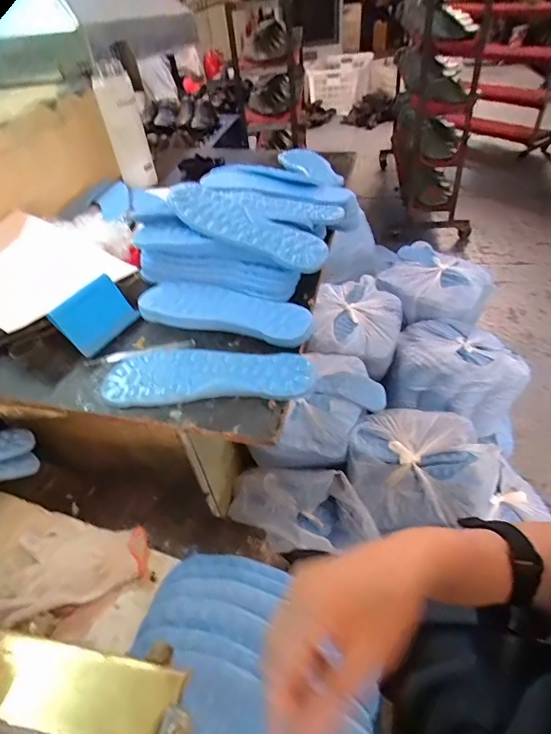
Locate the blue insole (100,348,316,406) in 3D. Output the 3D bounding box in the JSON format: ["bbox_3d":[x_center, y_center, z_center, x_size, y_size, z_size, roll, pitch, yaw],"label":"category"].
[{"bbox_3d":[-0.083,0.008,0.497,0.252,0.013,0.078,-3,45,4],"label":"blue insole"}]

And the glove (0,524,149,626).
[{"bbox_3d":[-0.253,0.250,0.513,0.172,0.049,0.120,-11,45,-4],"label":"glove"}]

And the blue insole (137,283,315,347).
[{"bbox_3d":[-0.069,-0.081,0.562,0.247,0.022,0.076,11,48,17],"label":"blue insole"}]

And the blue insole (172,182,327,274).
[{"bbox_3d":[-0.048,-0.198,0.569,0.252,0.016,0.084,33,60,19],"label":"blue insole"}]

